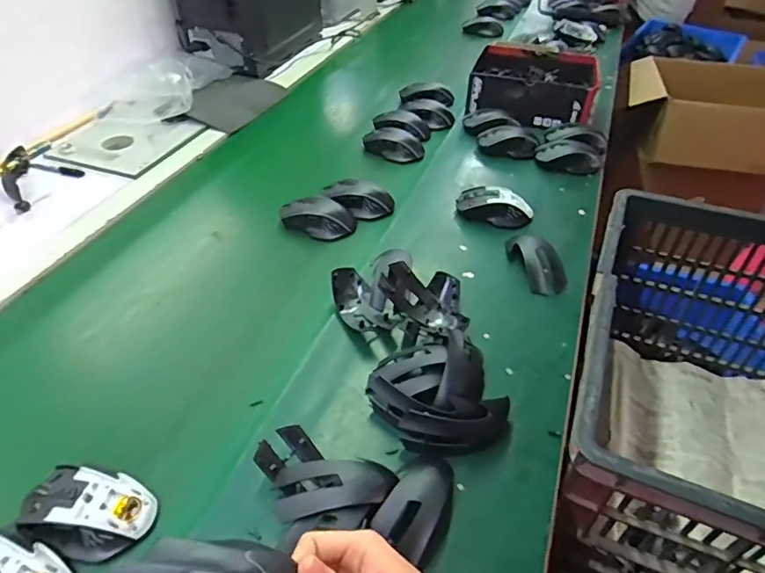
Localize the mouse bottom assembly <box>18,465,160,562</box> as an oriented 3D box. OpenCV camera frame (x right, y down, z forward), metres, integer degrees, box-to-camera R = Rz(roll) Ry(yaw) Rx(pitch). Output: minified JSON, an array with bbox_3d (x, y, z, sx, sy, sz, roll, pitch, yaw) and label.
[{"bbox_3d":[-0.263,0.198,0.469,0.108,0.032,0.065,7,40,7],"label":"mouse bottom assembly"}]

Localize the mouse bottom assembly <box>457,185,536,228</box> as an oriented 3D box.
[{"bbox_3d":[0.174,-0.126,0.818,0.117,0.042,0.061,17,42,17],"label":"mouse bottom assembly"}]

